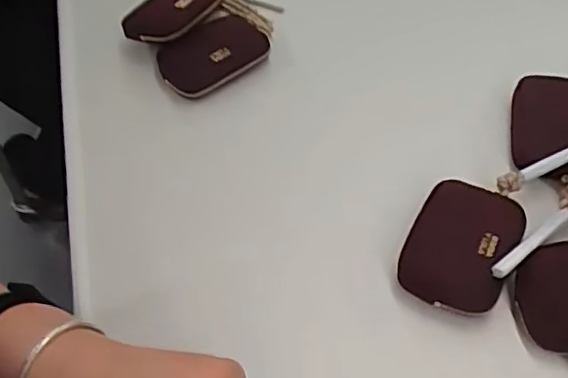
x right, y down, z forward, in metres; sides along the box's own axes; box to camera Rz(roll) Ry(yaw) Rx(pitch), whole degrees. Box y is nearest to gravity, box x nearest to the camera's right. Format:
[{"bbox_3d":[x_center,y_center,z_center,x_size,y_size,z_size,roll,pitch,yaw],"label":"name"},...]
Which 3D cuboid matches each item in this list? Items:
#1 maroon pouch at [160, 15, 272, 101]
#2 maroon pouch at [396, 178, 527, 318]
[{"bbox_3d":[-0.075,-0.149,0.655,0.115,0.029,0.076,-34,58,-19],"label":"maroon pouch"},{"bbox_3d":[0.148,0.045,0.500,0.081,0.024,0.117,20,58,18],"label":"maroon pouch"}]

